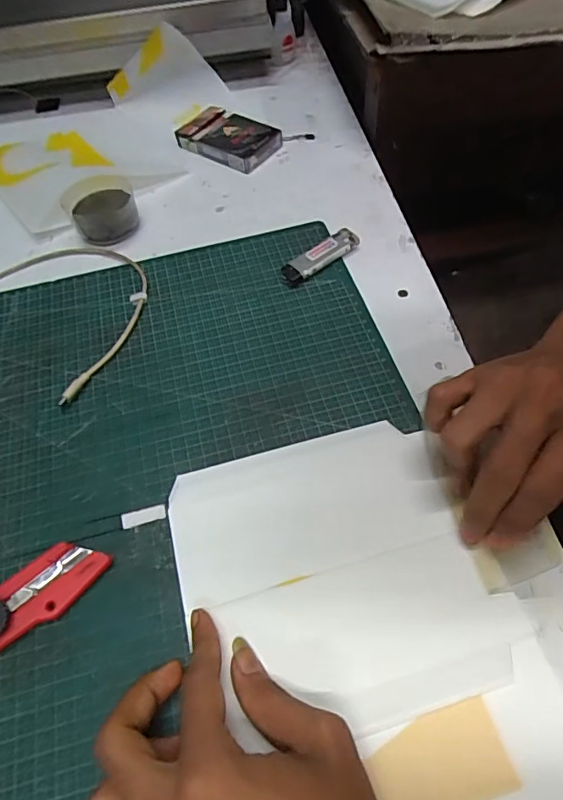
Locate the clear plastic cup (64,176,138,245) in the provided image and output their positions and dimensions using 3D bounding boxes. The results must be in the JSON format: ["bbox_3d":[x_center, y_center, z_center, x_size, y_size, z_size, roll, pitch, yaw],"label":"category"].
[{"bbox_3d":[-0.167,-0.178,0.459,0.059,0.031,0.074,-18,57,-7],"label":"clear plastic cup"}]

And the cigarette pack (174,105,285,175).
[{"bbox_3d":[-0.055,-0.280,0.521,0.108,0.018,0.067,30,64,22],"label":"cigarette pack"}]

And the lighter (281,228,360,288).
[{"bbox_3d":[0.033,-0.122,0.417,0.080,0.012,0.021,-38,62,-18],"label":"lighter"}]

